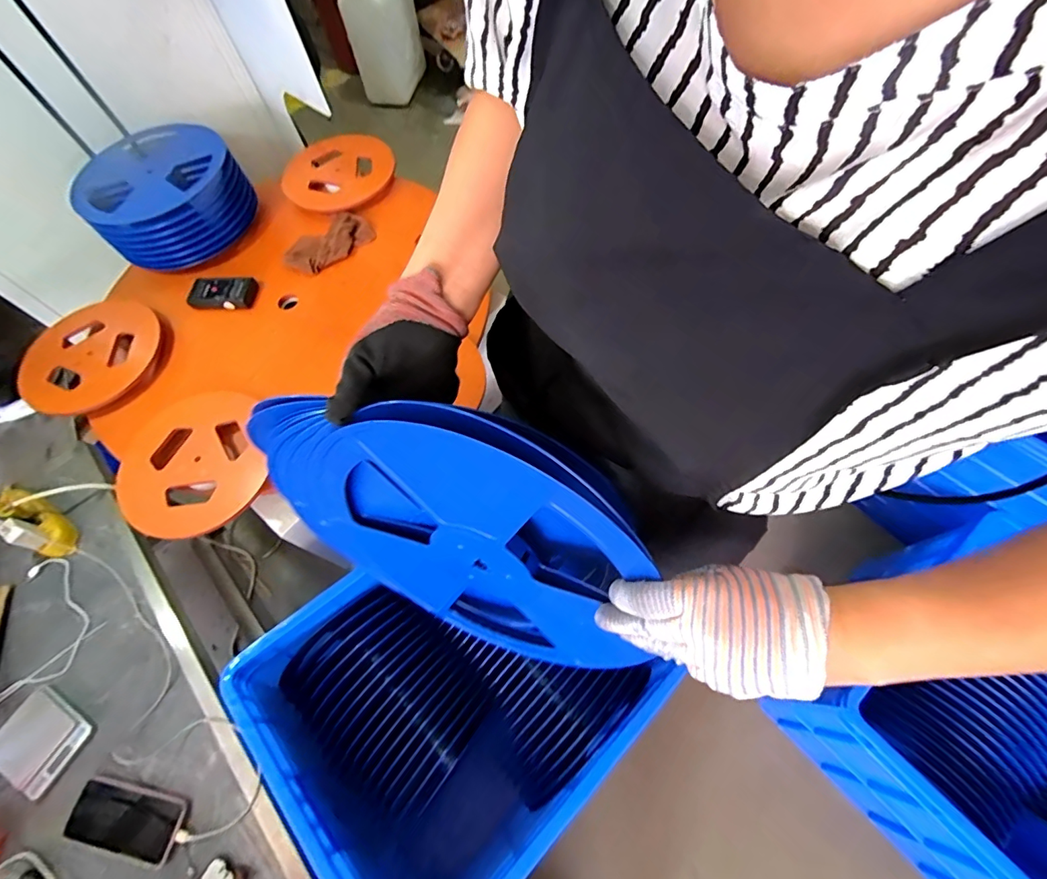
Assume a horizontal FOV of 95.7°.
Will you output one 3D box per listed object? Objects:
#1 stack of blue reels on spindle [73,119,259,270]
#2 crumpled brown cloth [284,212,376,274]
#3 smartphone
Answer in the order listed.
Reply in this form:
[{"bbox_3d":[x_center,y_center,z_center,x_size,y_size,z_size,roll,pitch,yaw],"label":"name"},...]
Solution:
[{"bbox_3d":[-0.801,-0.548,1.061,0.317,0.126,0.322,36,71,19],"label":"stack of blue reels on spindle"},{"bbox_3d":[-0.443,-0.450,1.075,0.193,0.021,0.123,-38,68,-14],"label":"crumpled brown cloth"},{"bbox_3d":[-0.560,0.535,0.669,0.158,0.014,0.075,10,65,8],"label":"smartphone"}]

